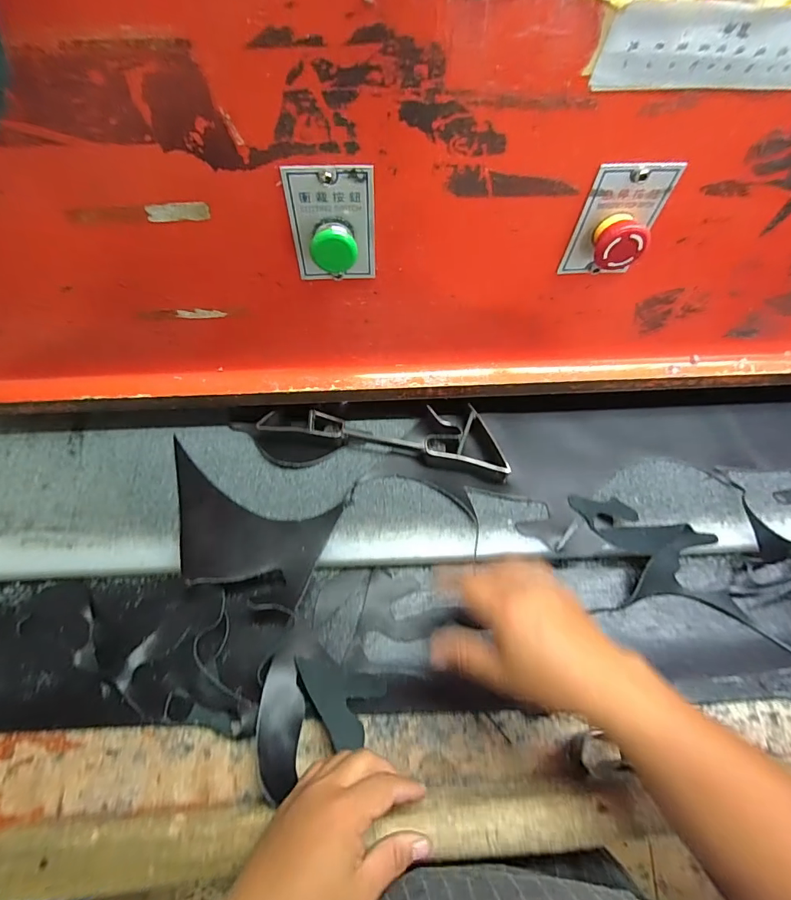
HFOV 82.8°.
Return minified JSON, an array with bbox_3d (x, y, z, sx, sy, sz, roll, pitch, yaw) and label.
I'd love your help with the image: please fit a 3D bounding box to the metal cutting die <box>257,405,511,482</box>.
[{"bbox_3d":[-0.008,-0.023,0.516,0.276,0.035,0.069,10,62,3],"label":"metal cutting die"}]

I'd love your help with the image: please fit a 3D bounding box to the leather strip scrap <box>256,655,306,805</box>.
[{"bbox_3d":[-0.103,0.242,0.402,0.039,0.013,0.108,10,50,-23],"label":"leather strip scrap"}]

